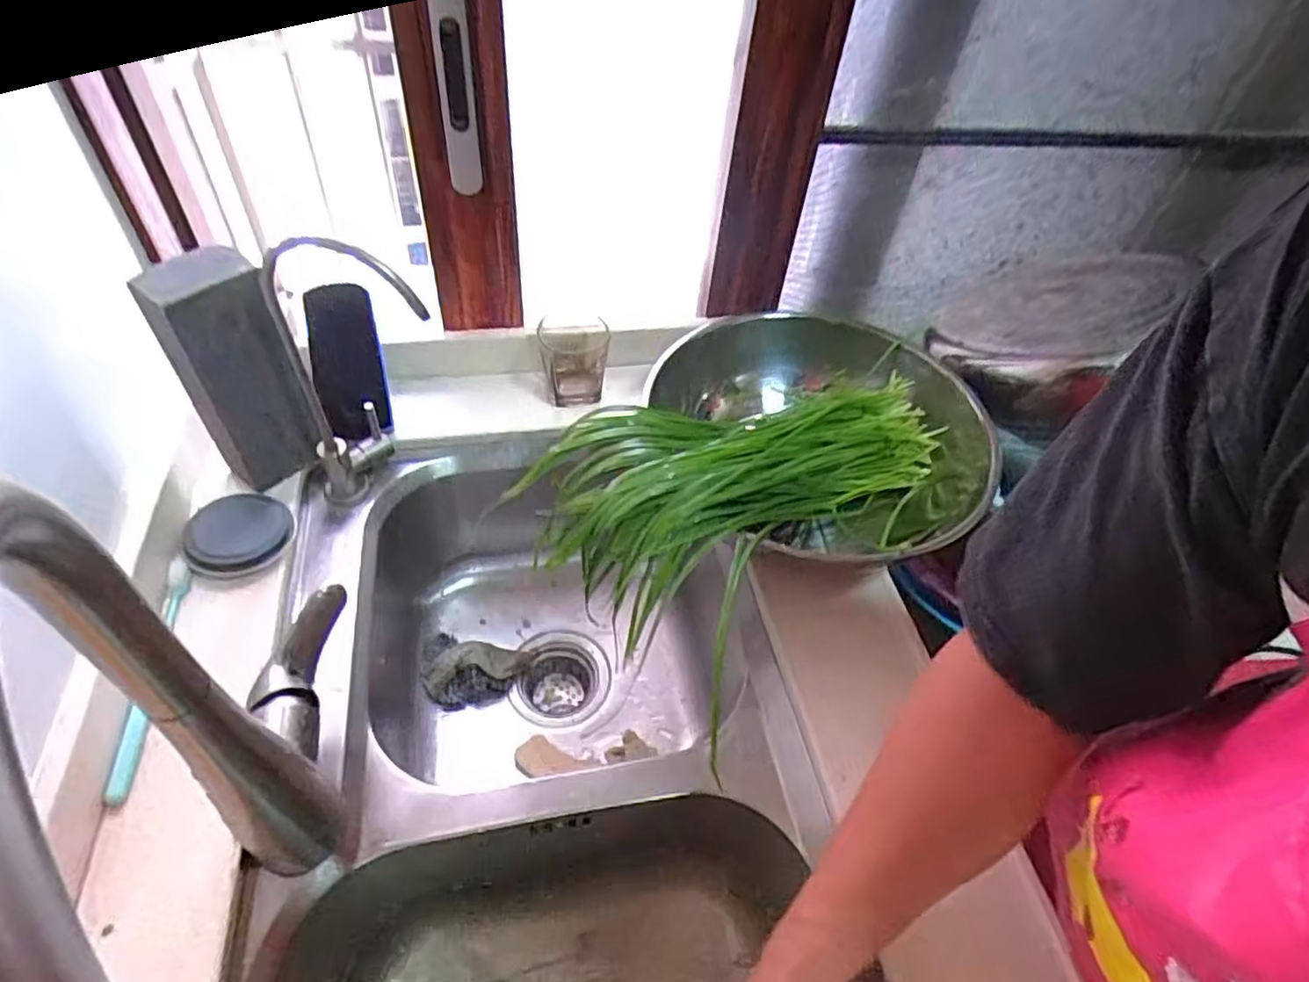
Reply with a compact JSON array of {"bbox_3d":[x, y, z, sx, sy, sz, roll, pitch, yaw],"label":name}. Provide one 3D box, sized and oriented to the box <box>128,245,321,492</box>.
[{"bbox_3d":[-0.343,-0.098,0.573,0.078,0.208,0.049,-31,59,-28],"label":"box"}]

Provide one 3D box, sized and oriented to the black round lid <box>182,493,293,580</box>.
[{"bbox_3d":[-0.354,0.035,0.592,0.078,0.016,0.087,-14,53,-17],"label":"black round lid"}]

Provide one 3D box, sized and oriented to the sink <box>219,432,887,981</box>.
[{"bbox_3d":[-0.082,0.300,0.562,0.395,0.229,0.756,-6,51,-11],"label":"sink"}]

